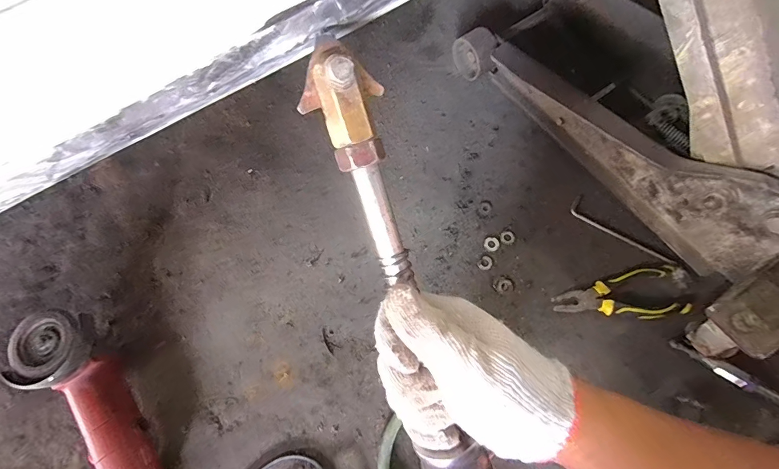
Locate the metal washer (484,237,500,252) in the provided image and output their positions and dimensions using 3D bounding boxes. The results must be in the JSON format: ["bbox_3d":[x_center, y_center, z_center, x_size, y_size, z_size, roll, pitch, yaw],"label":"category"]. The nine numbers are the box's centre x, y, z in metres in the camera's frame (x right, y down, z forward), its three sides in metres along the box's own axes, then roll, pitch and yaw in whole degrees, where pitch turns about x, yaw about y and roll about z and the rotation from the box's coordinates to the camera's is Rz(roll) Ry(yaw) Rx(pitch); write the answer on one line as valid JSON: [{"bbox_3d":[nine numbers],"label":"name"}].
[{"bbox_3d":[0.167,0.015,0.609,0.024,0.004,0.024,15,71,6],"label":"metal washer"}]

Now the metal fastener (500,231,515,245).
[{"bbox_3d":[0.194,0.005,0.615,0.022,0.004,0.024,6,70,2],"label":"metal fastener"}]

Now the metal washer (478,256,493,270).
[{"bbox_3d":[0.155,0.046,0.602,0.025,0.004,0.021,-42,75,-14],"label":"metal washer"}]

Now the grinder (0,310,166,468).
[{"bbox_3d":[-0.384,0.230,0.483,0.094,0.096,0.274,-33,73,-11],"label":"grinder"}]

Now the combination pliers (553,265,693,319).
[{"bbox_3d":[0.348,0.098,0.563,0.195,0.026,0.073,-11,70,-3],"label":"combination pliers"}]

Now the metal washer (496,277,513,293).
[{"bbox_3d":[0.180,0.079,0.582,0.026,0.004,0.025,0,70,0],"label":"metal washer"}]

